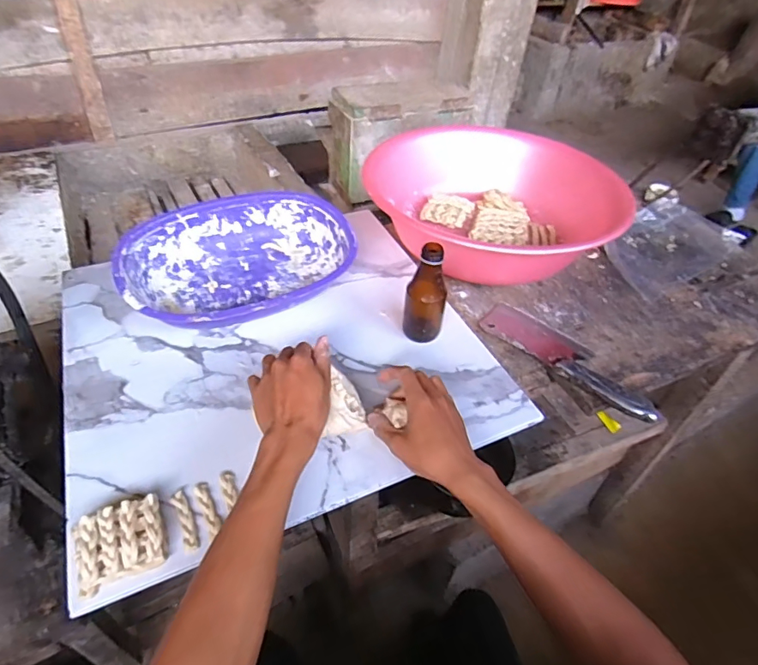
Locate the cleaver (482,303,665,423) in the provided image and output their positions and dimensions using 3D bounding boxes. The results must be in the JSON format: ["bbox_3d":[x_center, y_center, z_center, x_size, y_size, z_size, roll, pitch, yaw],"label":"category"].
[{"bbox_3d":[0.252,0.028,0.635,0.075,0.026,0.247,-32,56,-33],"label":"cleaver"}]

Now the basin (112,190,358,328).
[{"bbox_3d":[-0.185,-0.092,0.655,0.294,0.082,0.216,-20,50,-25],"label":"basin"}]

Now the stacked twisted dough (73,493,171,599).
[{"bbox_3d":[-0.226,0.183,0.418,0.068,0.024,0.060,-17,49,-23],"label":"stacked twisted dough"}]

